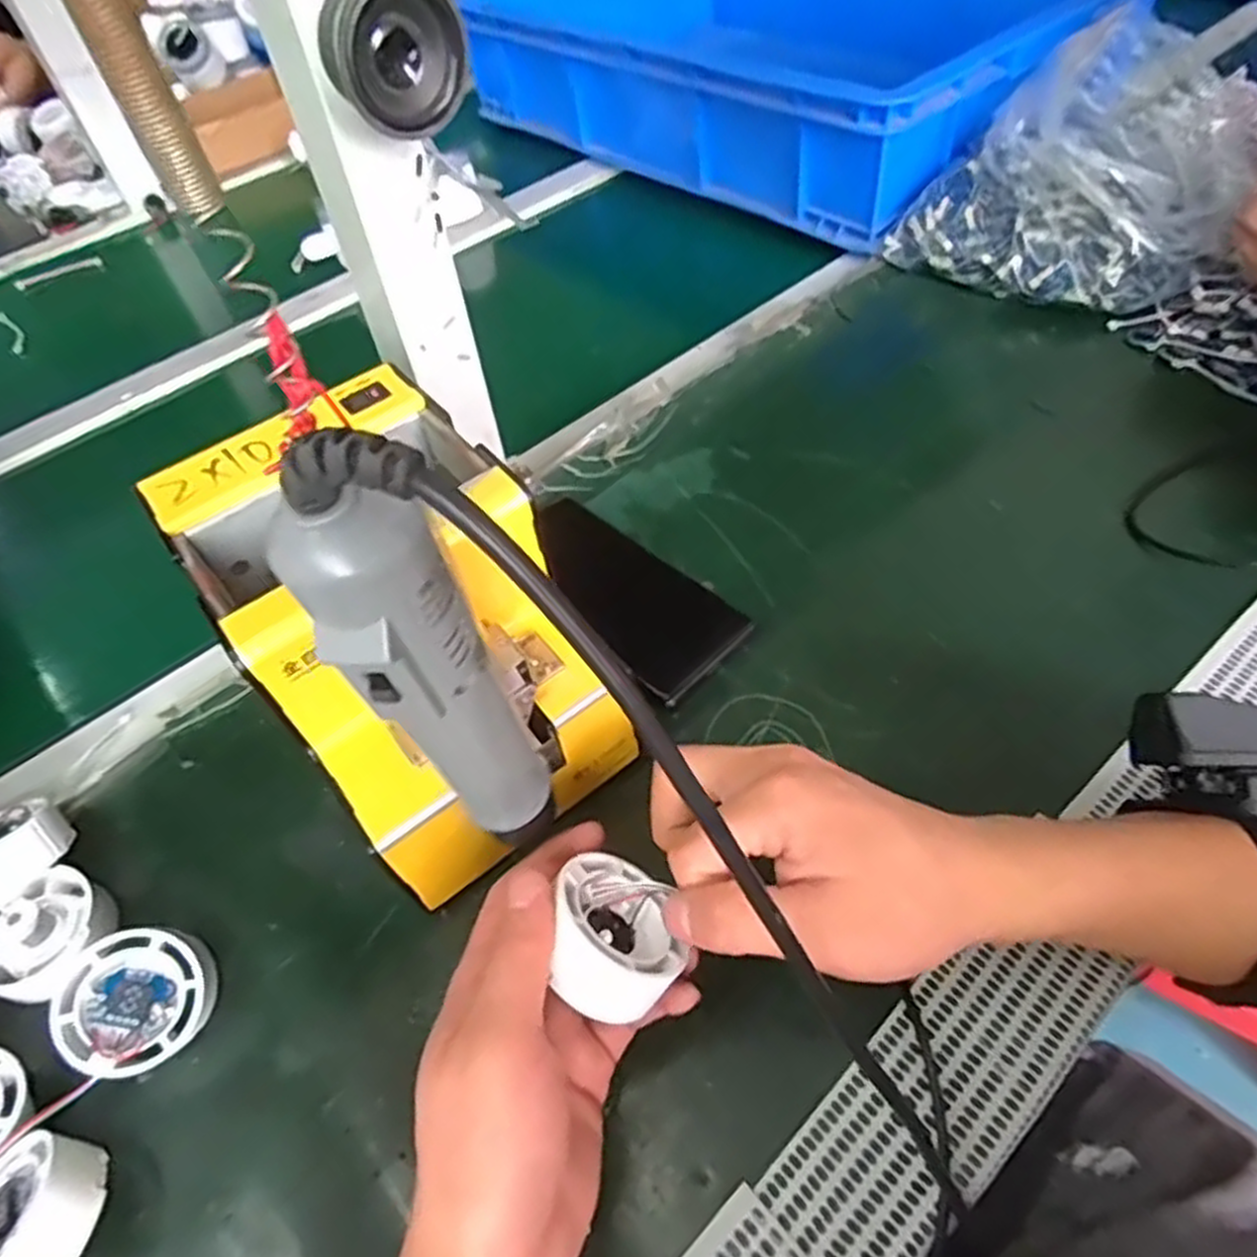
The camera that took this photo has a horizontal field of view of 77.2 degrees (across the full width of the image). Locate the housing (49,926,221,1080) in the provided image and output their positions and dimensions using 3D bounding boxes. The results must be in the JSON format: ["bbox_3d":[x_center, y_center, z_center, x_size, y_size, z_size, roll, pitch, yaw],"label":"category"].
[{"bbox_3d":[-0.208,0.157,0.336,0.055,0.027,0.055,6,71,-18],"label":"housing"}]

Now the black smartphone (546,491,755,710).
[{"bbox_3d":[-0.004,-0.023,0.460,0.068,0.010,0.147,-39,58,-22],"label":"black smartphone"}]

